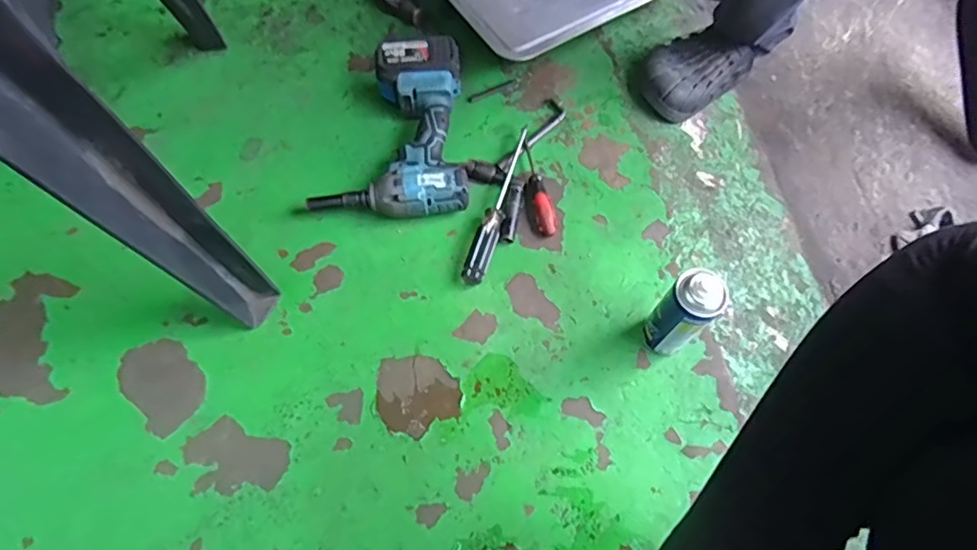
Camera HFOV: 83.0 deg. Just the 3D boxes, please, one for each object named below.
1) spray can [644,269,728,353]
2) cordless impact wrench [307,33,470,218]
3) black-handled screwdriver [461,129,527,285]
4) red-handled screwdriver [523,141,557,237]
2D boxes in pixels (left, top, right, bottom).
[{"bbox_3d":[0.211,0.043,0.600,0.053,0.153,0.052,0,67,-1],"label":"spray can"},{"bbox_3d":[-0.123,-0.195,0.737,0.194,0.075,0.255,1,67,-1],"label":"cordless impact wrench"},{"bbox_3d":[0.017,-0.096,0.724,0.026,0.025,0.230,18,68,6],"label":"black-handled screwdriver"},{"bbox_3d":[0.063,-0.114,0.730,0.029,0.022,0.137,-10,67,-5],"label":"red-handled screwdriver"}]

